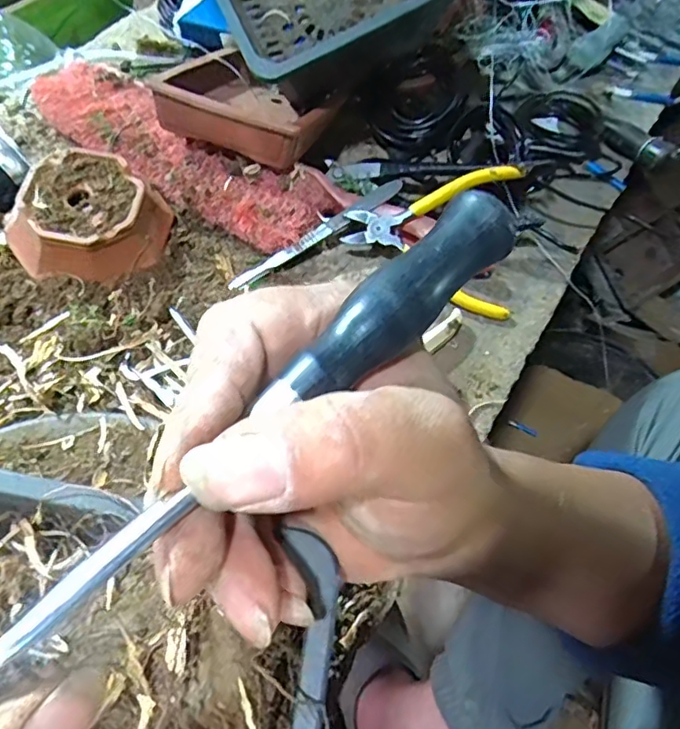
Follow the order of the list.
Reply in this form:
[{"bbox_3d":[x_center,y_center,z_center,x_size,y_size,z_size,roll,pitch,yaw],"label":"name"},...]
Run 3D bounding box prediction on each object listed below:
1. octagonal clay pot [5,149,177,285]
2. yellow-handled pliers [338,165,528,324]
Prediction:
[{"bbox_3d":[-0.171,-0.101,0.395,0.094,0.038,0.082,5,59,0],"label":"octagonal clay pot"},{"bbox_3d":[0.063,-0.088,0.408,0.117,0.010,0.102,5,96,7],"label":"yellow-handled pliers"}]

